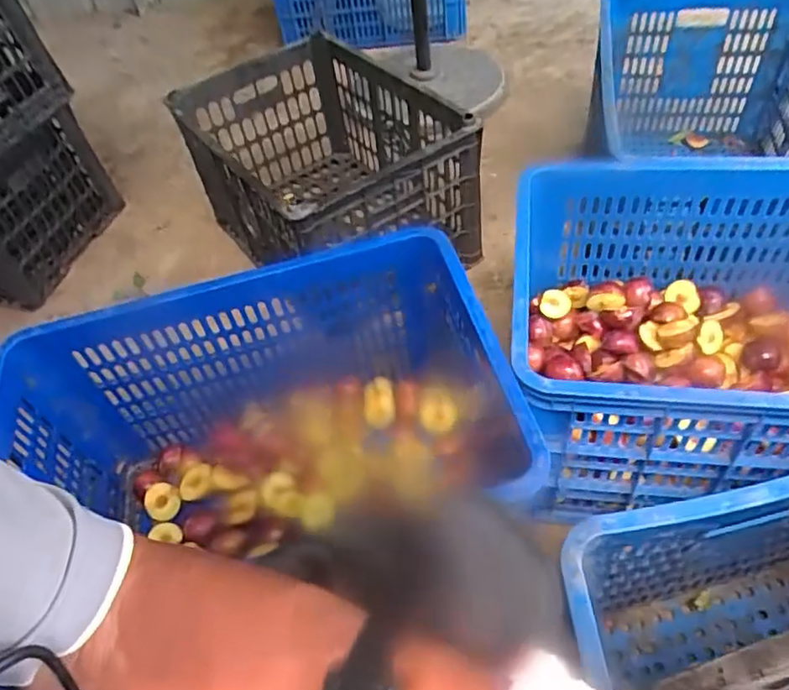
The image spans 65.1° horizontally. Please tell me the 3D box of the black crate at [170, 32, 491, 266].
[{"bbox_3d":[-0.125,-0.296,1.067,0.331,0.277,0.441,-32,54,-20],"label":"black crate"}]

